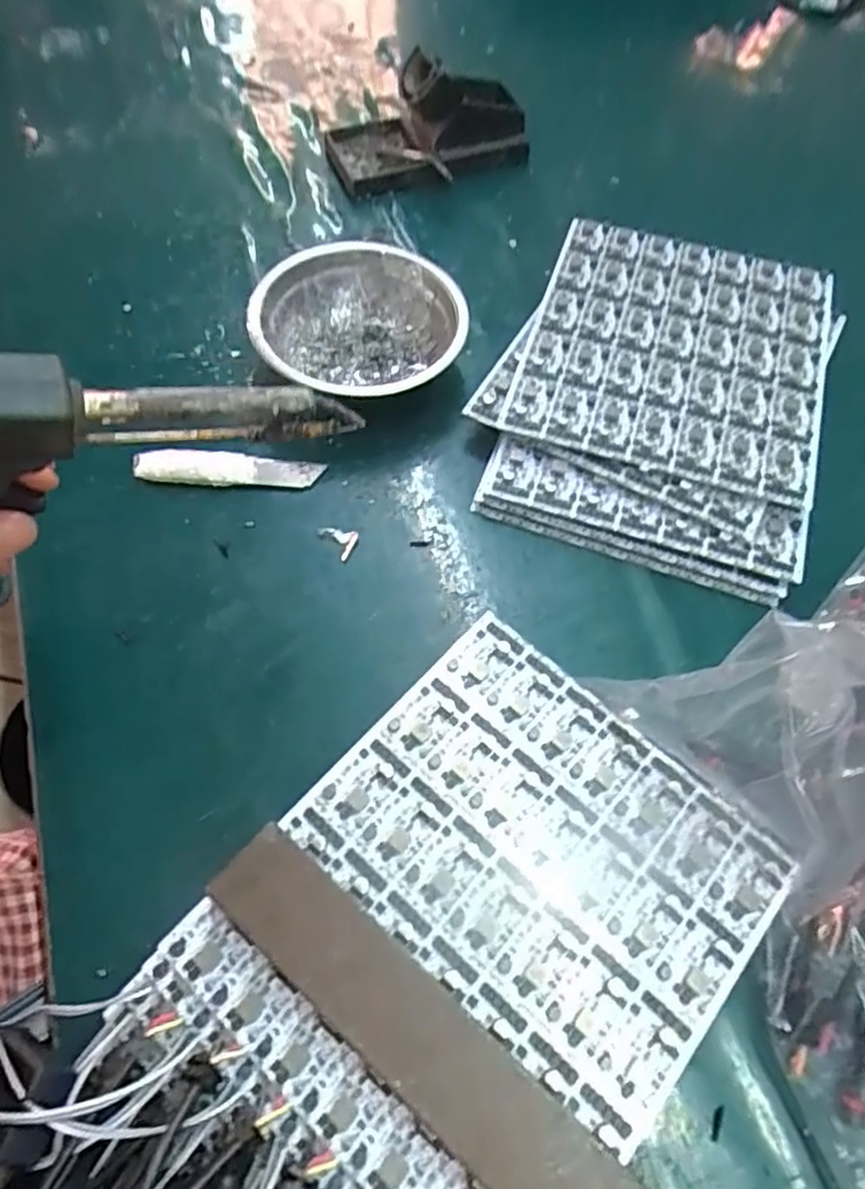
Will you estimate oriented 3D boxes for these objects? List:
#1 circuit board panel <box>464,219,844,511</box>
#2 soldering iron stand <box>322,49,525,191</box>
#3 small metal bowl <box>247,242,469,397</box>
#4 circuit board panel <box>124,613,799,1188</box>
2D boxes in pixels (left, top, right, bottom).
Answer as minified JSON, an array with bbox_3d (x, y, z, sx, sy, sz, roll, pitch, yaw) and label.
[{"bbox_3d":[0.145,-0.152,0.436,0.188,0.007,0.192,19,64,10],"label":"circuit board panel"},{"bbox_3d":[-0.005,-0.353,0.522,0.155,0.075,0.069,-1,63,-3],"label":"soldering iron stand"},{"bbox_3d":[-0.041,-0.167,0.437,0.123,0.043,0.117,1,63,-2],"label":"small metal bowl"},{"bbox_3d":[0.021,0.132,0.285,0.172,0.008,0.208,40,66,16],"label":"circuit board panel"}]

